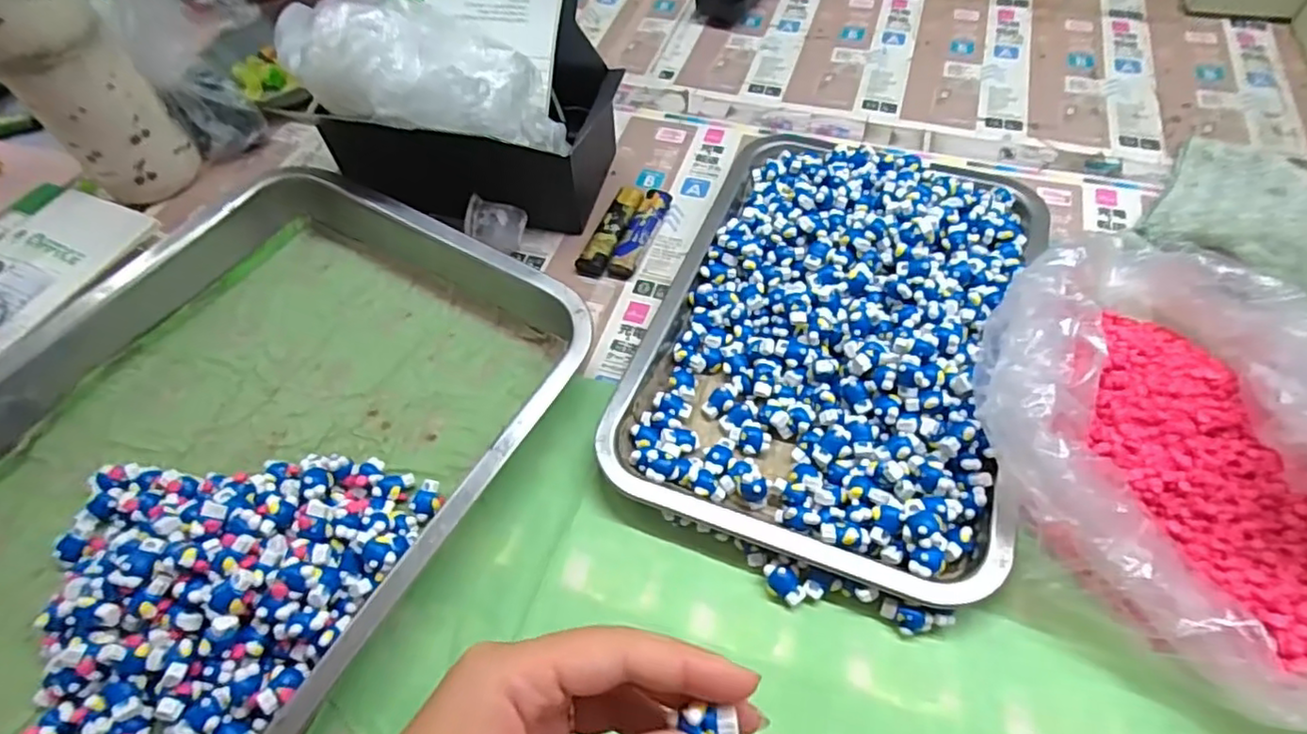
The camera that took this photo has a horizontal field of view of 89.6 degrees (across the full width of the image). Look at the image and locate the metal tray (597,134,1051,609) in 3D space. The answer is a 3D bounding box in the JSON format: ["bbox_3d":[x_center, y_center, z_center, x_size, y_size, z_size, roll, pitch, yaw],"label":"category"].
[{"bbox_3d":[0.111,-0.034,0.393,0.204,0.041,0.298,17,57,14],"label":"metal tray"}]

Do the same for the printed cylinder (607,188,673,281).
[{"bbox_3d":[-0.008,-0.096,0.465,0.018,0.012,0.081,16,57,14],"label":"printed cylinder"}]

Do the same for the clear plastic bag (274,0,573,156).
[{"bbox_3d":[-0.139,-0.186,0.422,0.178,0.062,0.074,14,55,-10],"label":"clear plastic bag"}]

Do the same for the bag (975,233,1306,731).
[{"bbox_3d":[0.250,0.033,0.310,0.174,0.086,0.236,-5,55,-1],"label":"bag"}]

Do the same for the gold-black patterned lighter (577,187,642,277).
[{"bbox_3d":[-0.030,-0.097,0.468,0.021,0.011,0.083,17,57,14],"label":"gold-black patterned lighter"}]

